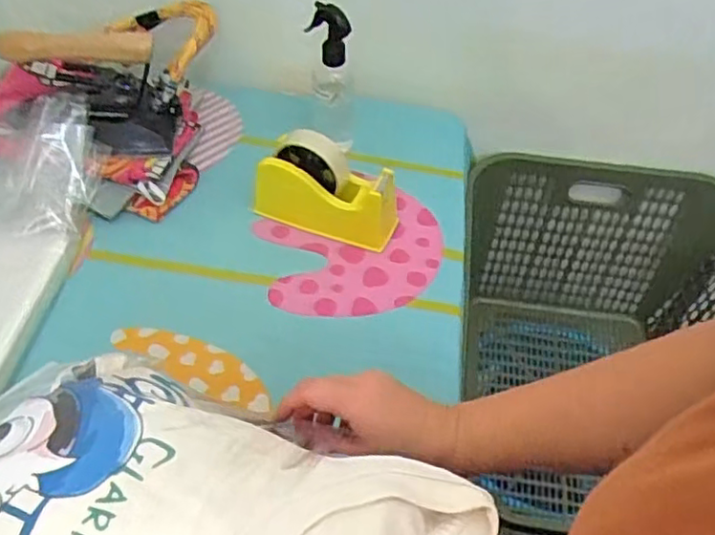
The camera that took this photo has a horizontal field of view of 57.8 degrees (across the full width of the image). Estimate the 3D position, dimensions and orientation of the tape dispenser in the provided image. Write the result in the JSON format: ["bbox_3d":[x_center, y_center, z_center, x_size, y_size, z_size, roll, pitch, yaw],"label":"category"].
[{"bbox_3d":[-0.032,-0.088,0.714,0.159,0.104,0.063,15,51,9],"label":"tape dispenser"}]

